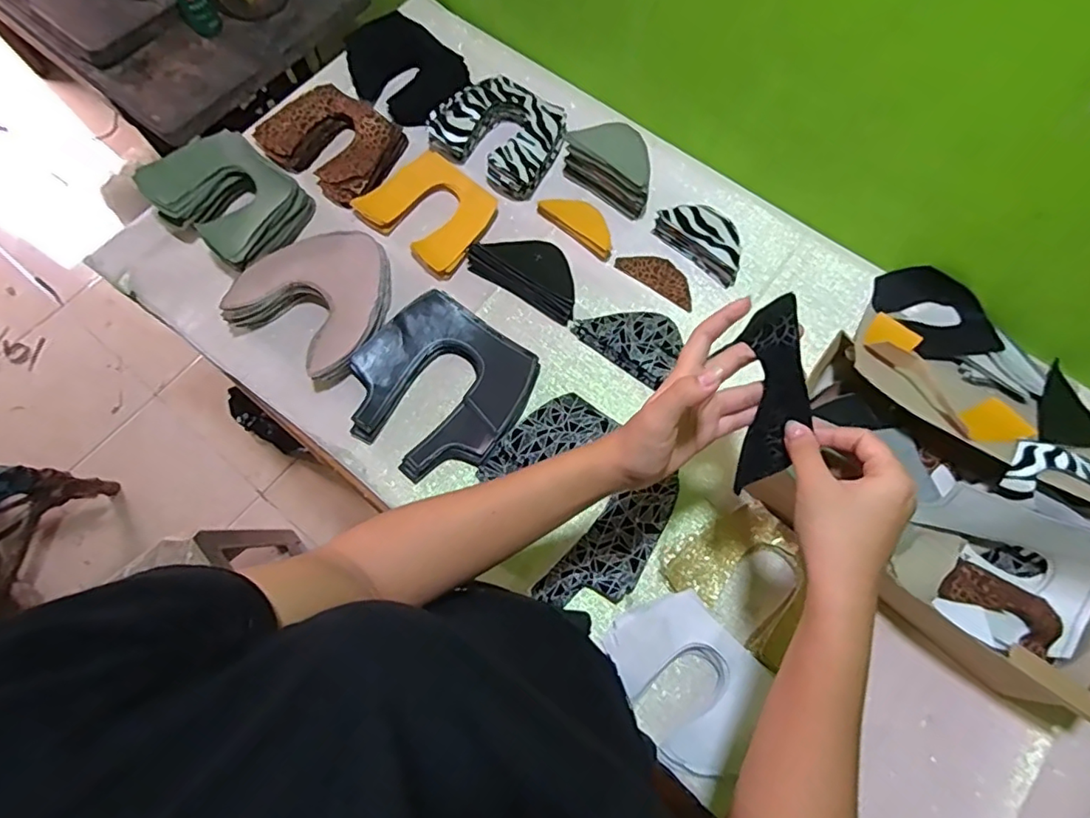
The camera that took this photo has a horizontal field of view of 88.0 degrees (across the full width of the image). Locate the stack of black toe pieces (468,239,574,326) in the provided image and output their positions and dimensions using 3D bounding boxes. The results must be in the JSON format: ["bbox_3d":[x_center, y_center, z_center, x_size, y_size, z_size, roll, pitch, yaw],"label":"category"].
[{"bbox_3d":[-0.016,-0.167,0.674,0.146,0.028,0.076,31,73,10],"label":"stack of black toe pieces"}]

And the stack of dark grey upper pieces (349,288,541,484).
[{"bbox_3d":[-0.117,-0.023,0.626,0.186,0.038,0.186,33,74,10],"label":"stack of dark grey upper pieces"}]

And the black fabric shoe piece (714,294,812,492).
[{"bbox_3d":[0.160,-0.010,0.396,0.048,0.032,0.132,0,96,35],"label":"black fabric shoe piece"}]

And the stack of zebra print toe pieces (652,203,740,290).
[{"bbox_3d":[0.192,-0.209,0.680,0.120,0.042,0.050,39,75,12],"label":"stack of zebra print toe pieces"}]

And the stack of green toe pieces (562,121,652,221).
[{"bbox_3d":[0.084,-0.306,0.699,0.126,0.066,0.055,38,75,12],"label":"stack of green toe pieces"}]

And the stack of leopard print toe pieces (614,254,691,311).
[{"bbox_3d":[0.140,-0.164,0.693,0.103,0.006,0.047,32,74,10],"label":"stack of leopard print toe pieces"}]

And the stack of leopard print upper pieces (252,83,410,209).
[{"bbox_3d":[-0.277,-0.353,0.740,0.172,0.032,0.135,34,74,11],"label":"stack of leopard print upper pieces"}]

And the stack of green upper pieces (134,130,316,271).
[{"bbox_3d":[-0.382,-0.254,0.695,0.168,0.073,0.135,34,74,11],"label":"stack of green upper pieces"}]

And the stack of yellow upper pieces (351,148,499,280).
[{"bbox_3d":[-0.143,-0.249,0.704,0.151,0.025,0.130,37,74,11],"label":"stack of yellow upper pieces"}]

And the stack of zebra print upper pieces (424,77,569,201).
[{"bbox_3d":[-0.059,-0.359,0.729,0.162,0.046,0.133,32,73,10],"label":"stack of zebra print upper pieces"}]

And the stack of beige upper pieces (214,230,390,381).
[{"bbox_3d":[-0.255,-0.131,0.660,0.169,0.058,0.175,34,74,10],"label":"stack of beige upper pieces"}]

